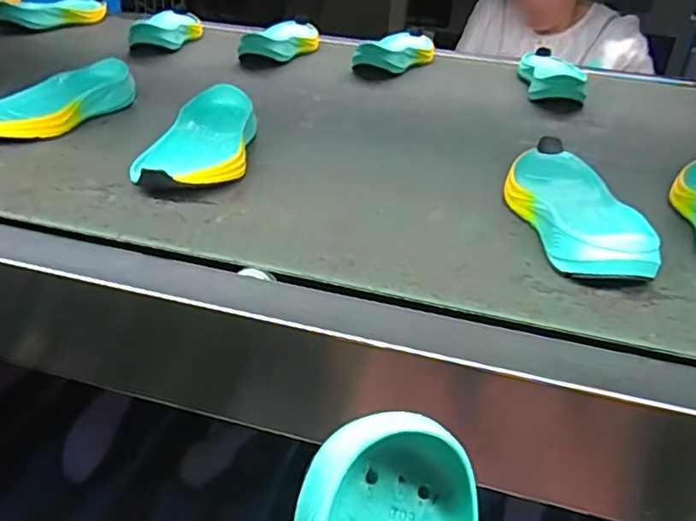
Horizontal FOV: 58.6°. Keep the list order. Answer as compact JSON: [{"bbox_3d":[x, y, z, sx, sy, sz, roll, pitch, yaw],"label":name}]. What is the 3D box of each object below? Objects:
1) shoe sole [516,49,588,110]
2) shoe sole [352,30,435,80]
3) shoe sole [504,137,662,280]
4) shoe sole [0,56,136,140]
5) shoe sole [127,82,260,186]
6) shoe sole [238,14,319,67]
[{"bbox_3d":[0.291,-0.272,0.896,0.090,0.040,0.218,8,32,7],"label":"shoe sole"},{"bbox_3d":[0.086,-0.325,0.957,0.083,0.039,0.231,16,33,18],"label":"shoe sole"},{"bbox_3d":[0.185,-0.048,0.511,0.090,0.036,0.238,4,31,0],"label":"shoe sole"},{"bbox_3d":[-0.314,-0.170,0.655,0.091,0.040,0.205,18,34,22],"label":"shoe sole"},{"bbox_3d":[-0.135,-0.113,0.585,0.087,0.034,0.219,4,31,0],"label":"shoe sole"},{"bbox_3d":[-0.097,-0.356,0.994,0.095,0.037,0.222,9,32,8],"label":"shoe sole"}]

